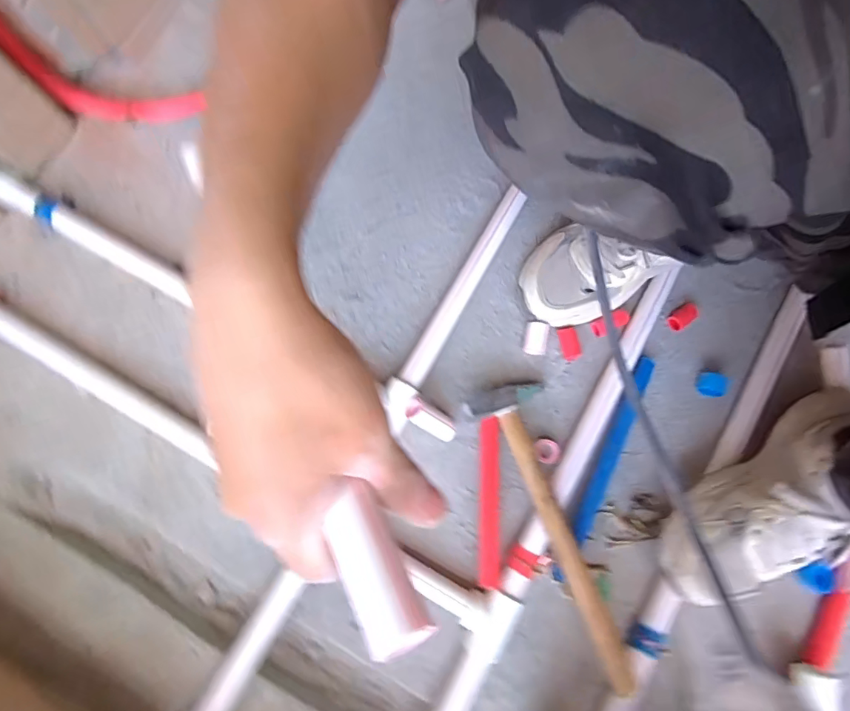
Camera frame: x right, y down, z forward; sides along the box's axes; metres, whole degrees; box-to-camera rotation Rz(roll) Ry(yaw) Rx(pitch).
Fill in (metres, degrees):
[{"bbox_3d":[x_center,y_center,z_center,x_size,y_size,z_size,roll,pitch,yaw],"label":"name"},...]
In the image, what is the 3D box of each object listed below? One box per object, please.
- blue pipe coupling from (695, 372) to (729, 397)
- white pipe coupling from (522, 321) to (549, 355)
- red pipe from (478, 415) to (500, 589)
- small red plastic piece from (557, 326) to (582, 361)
[{"bbox_3d":[0.339,0.034,0.566,0.034,0.021,0.027,4,77,0],"label":"blue pipe coupling"},{"bbox_3d":[0.131,-0.020,0.570,0.026,0.026,0.036,8,77,1],"label":"white pipe coupling"},{"bbox_3d":[0.072,0.159,0.538,0.021,0.020,0.183,5,62,0],"label":"red pipe"},{"bbox_3d":[0.171,-0.014,0.570,0.020,0.023,0.040,-11,78,-4],"label":"small red plastic piece"}]

